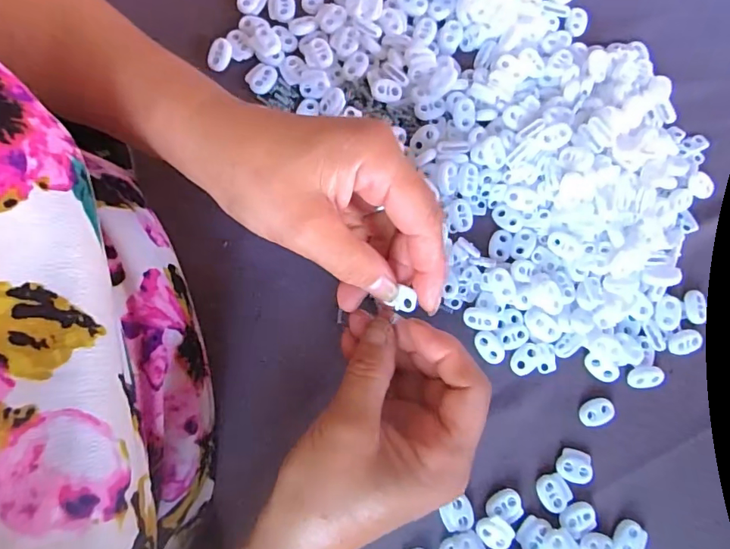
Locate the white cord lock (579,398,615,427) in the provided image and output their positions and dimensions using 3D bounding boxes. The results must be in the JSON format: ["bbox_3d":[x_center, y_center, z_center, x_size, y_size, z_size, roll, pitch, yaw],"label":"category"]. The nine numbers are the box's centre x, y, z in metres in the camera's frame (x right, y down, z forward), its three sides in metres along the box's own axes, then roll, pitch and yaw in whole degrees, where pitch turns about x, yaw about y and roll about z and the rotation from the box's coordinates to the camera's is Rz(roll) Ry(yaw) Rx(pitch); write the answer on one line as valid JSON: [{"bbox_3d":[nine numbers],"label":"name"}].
[{"bbox_3d":[0.150,0.089,0.310,0.022,0.004,0.017,-14,78,-4],"label":"white cord lock"}]

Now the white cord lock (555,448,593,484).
[{"bbox_3d":[0.133,0.121,0.304,0.021,0.004,0.019,9,78,-1],"label":"white cord lock"}]

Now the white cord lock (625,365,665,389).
[{"bbox_3d":[0.184,0.067,0.315,0.021,0.007,0.013,-3,78,-4],"label":"white cord lock"}]

